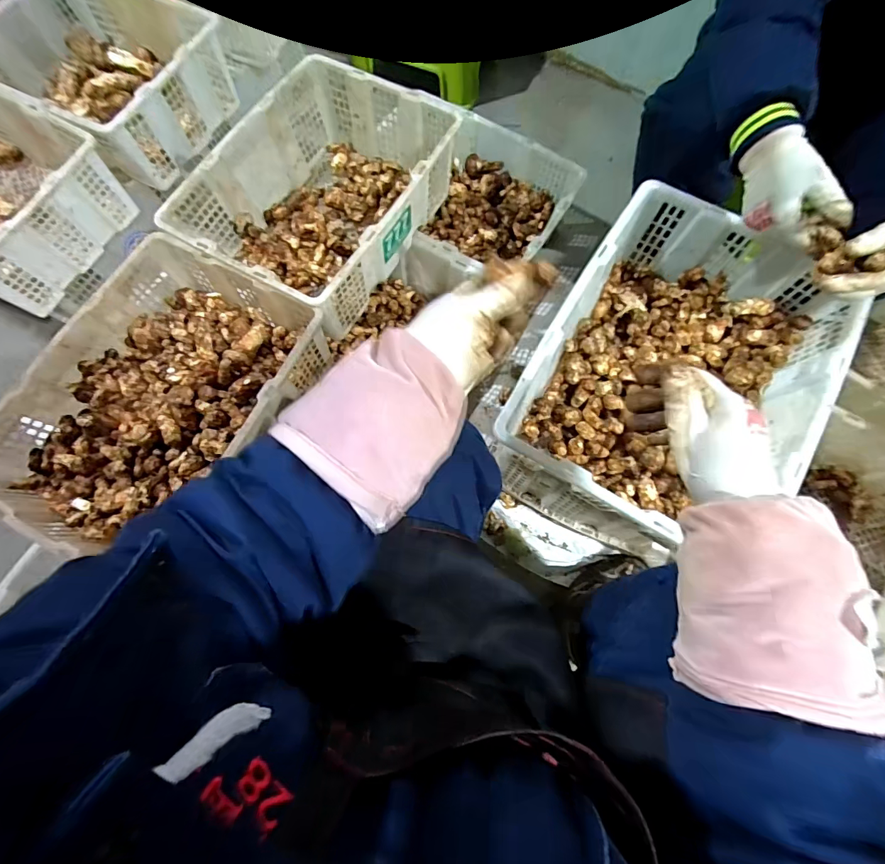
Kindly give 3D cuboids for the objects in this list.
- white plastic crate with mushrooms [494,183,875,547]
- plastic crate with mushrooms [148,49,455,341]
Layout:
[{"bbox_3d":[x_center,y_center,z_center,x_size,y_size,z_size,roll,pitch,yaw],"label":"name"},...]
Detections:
[{"bbox_3d":[0.331,-0.087,0.616,0.349,0.153,0.472,31,75,9],"label":"white plastic crate with mushrooms"},{"bbox_3d":[-0.222,-0.451,0.803,0.348,0.158,0.468,29,75,8],"label":"plastic crate with mushrooms"}]

